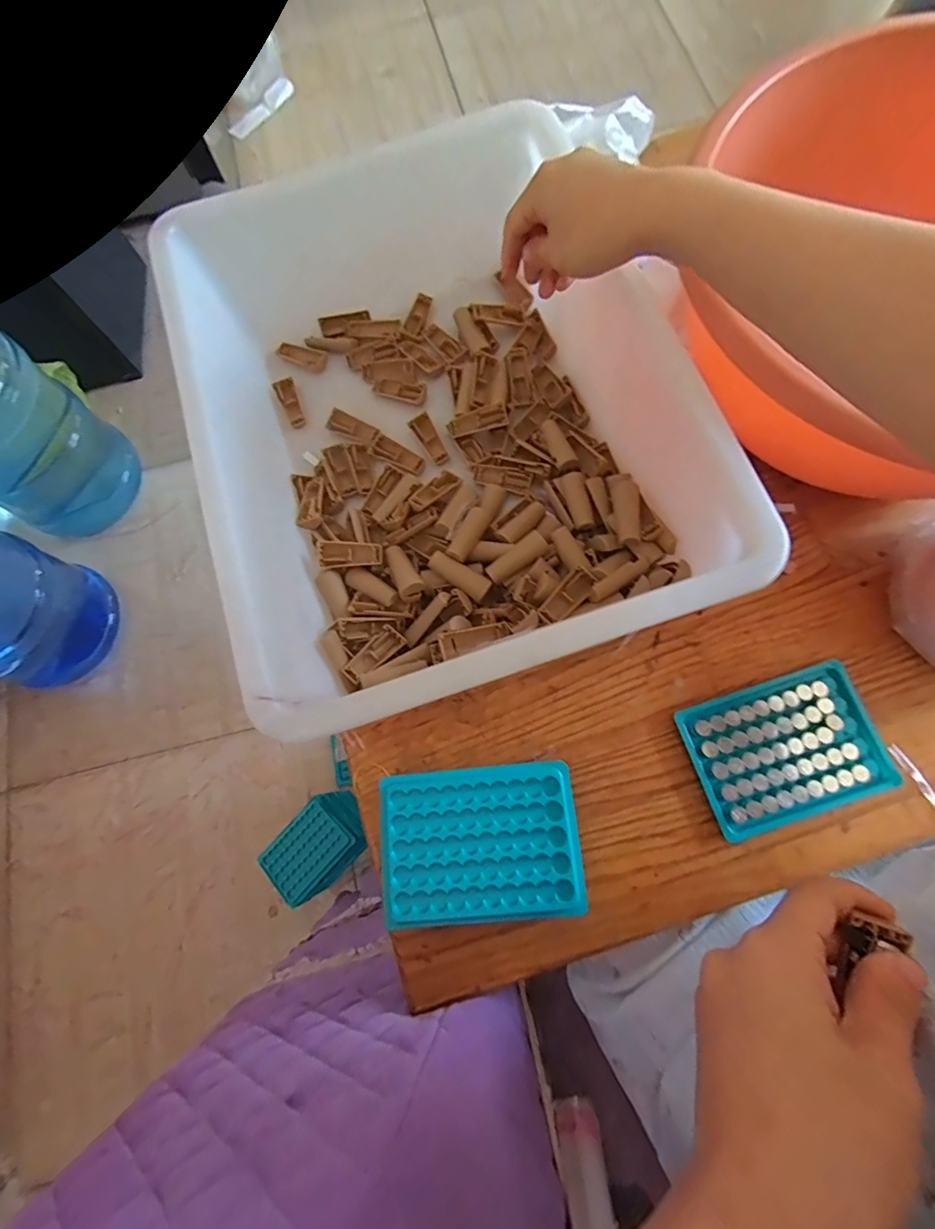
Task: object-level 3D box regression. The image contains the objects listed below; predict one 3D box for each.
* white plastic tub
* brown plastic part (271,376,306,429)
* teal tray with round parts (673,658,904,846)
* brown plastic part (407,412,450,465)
[{"bbox_3d":[-0.025,-0.153,0.391,0.320,0.139,0.419,-19,78,0],"label":"white plastic tub"},{"bbox_3d":[-0.163,-0.198,0.467,0.019,0.007,0.054,-28,76,-5],"label":"brown plastic part"},{"bbox_3d":[0.233,0.098,0.371,0.133,0.017,0.096,-19,75,-3],"label":"teal tray with round parts"},{"bbox_3d":[-0.033,-0.156,0.448,0.018,0.009,0.048,-33,76,-6],"label":"brown plastic part"}]

